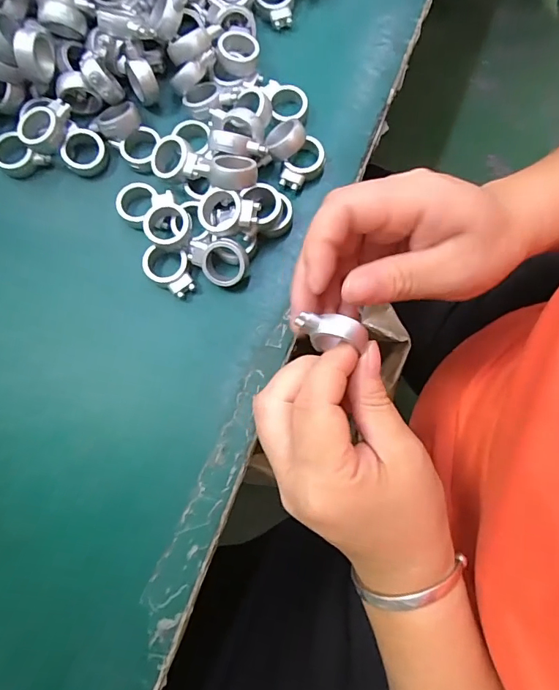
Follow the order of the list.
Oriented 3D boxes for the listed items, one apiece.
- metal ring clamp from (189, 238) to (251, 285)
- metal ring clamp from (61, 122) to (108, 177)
[{"bbox_3d":[-0.034,-0.047,0.248,0.032,0.009,0.026,0,101,4],"label":"metal ring clamp"},{"bbox_3d":[-0.119,-0.119,0.268,0.025,0.013,0.027,0,79,0],"label":"metal ring clamp"}]

